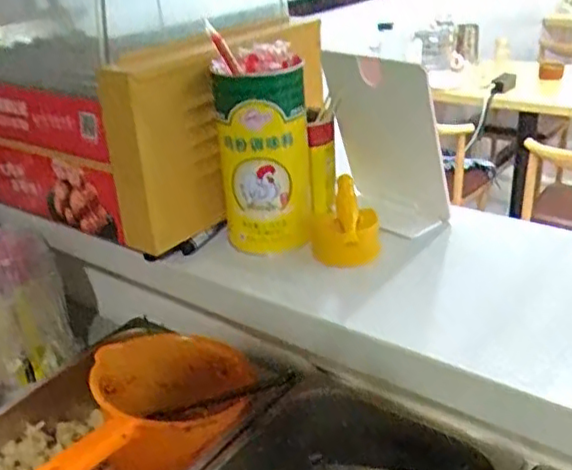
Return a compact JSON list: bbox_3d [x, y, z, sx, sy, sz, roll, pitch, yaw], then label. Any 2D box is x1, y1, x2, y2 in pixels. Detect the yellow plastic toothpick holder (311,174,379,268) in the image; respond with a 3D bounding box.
[{"bbox_3d":[0.066,-0.009,0.714,0.073,0.085,0.057,-5,26,-3],"label":"yellow plastic toothpick holder"}]

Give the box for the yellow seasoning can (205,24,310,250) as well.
[{"bbox_3d":[-0.023,-0.096,0.721,0.095,0.226,0.084,-5,26,-3],"label":"yellow seasoning can"}]

